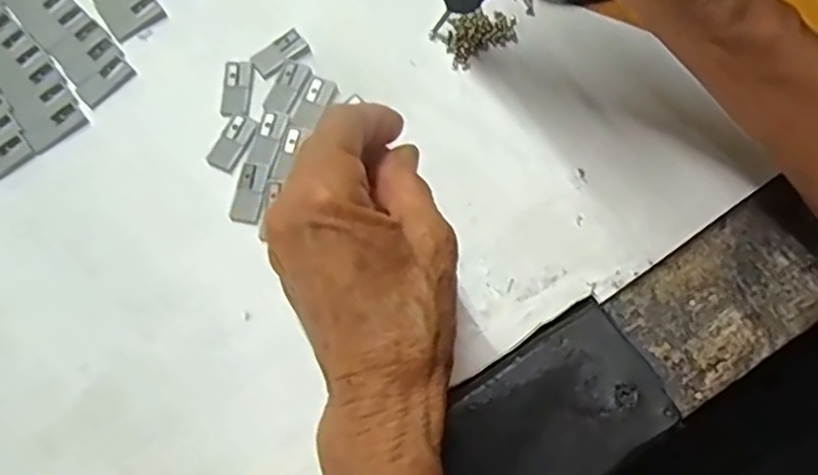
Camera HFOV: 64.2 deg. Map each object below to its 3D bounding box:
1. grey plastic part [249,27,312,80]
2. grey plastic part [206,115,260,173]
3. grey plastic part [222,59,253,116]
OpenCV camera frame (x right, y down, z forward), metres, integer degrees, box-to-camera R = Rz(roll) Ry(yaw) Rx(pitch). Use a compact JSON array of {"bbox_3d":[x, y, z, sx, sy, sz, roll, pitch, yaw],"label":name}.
[{"bbox_3d":[-0.064,-0.092,0.324,0.028,0.004,0.015,-38,73,-13],"label":"grey plastic part"},{"bbox_3d":[-0.084,-0.045,0.307,0.015,0.004,0.028,26,71,10],"label":"grey plastic part"},{"bbox_3d":[-0.084,-0.074,0.318,0.013,0.004,0.029,0,69,1],"label":"grey plastic part"}]

